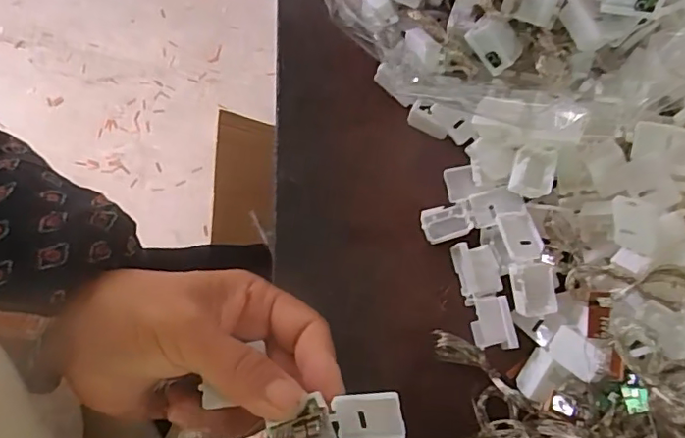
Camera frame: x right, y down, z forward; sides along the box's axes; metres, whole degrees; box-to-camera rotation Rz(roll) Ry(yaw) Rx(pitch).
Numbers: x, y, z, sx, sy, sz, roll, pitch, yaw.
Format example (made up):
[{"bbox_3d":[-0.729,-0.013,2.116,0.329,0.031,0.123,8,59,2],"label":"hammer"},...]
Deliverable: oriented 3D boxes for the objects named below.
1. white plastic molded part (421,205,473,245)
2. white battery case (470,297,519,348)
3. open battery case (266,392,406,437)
[{"bbox_3d":[0.058,0.002,0.305,0.025,0.007,0.018,-16,75,-6],"label":"white plastic molded part"},{"bbox_3d":[0.079,0.055,0.287,0.018,0.012,0.027,-8,74,-4],"label":"white battery case"},{"bbox_3d":[-0.003,0.082,0.217,0.053,0.011,0.021,-15,75,5],"label":"open battery case"}]

